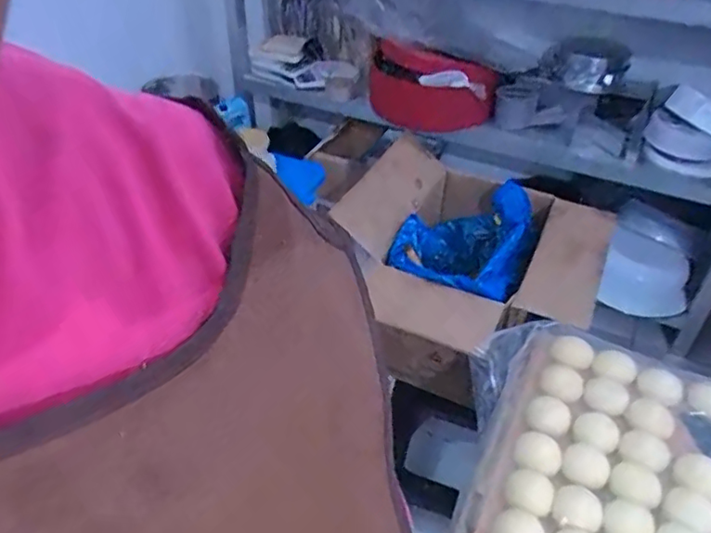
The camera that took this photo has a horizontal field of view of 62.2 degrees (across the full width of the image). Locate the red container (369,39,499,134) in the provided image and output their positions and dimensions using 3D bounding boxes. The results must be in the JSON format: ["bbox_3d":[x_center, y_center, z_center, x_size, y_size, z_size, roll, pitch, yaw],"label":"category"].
[{"bbox_3d":[0.208,-0.518,1.757,0.403,0.222,0.157,15,42,16],"label":"red container"}]

